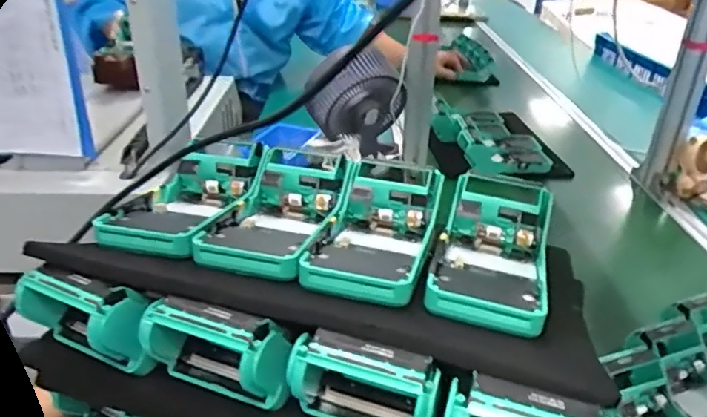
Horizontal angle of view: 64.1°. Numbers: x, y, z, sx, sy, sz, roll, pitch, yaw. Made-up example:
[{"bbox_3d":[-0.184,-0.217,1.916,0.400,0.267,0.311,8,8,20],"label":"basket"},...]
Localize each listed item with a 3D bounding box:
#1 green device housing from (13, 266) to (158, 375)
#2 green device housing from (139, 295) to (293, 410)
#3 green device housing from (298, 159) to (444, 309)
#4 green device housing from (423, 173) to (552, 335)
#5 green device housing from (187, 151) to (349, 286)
[{"bbox_3d":[-0.163,0.068,0.342,0.100,0.062,0.029,15,26,25],"label":"green device housing"},{"bbox_3d":[-0.077,0.083,0.321,0.079,0.059,0.032,14,26,22],"label":"green device housing"},{"bbox_3d":[0.017,0.019,0.419,0.074,0.040,0.158,9,24,13],"label":"green device housing"},{"bbox_3d":[0.097,0.032,0.402,0.076,0.046,0.162,10,25,15],"label":"green device housing"},{"bbox_3d":[-0.056,0.007,0.435,0.075,0.043,0.155,8,24,10],"label":"green device housing"}]

